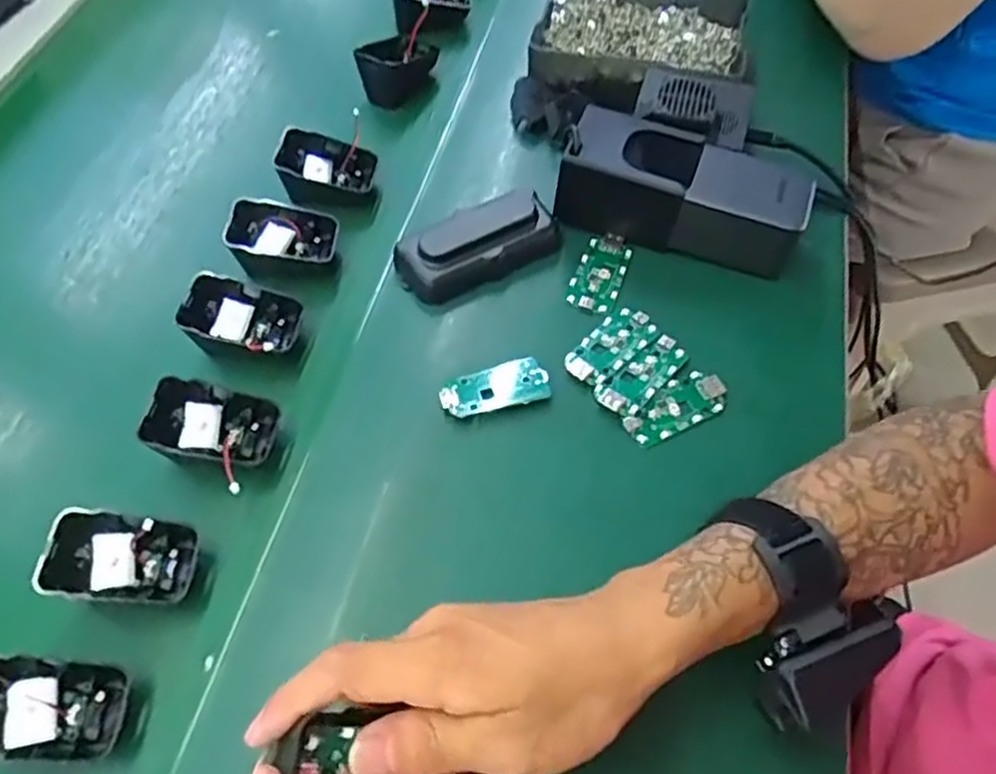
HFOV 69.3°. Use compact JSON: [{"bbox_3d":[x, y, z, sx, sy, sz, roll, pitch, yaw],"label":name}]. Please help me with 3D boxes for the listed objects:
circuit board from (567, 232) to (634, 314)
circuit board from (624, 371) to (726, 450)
[{"bbox_3d":[0.068,-0.076,0.477,0.031,0.006,0.064,16,61,13],"label":"circuit board"},{"bbox_3d":[0.105,0.012,0.424,0.063,0.009,0.031,-27,61,-12],"label":"circuit board"}]

